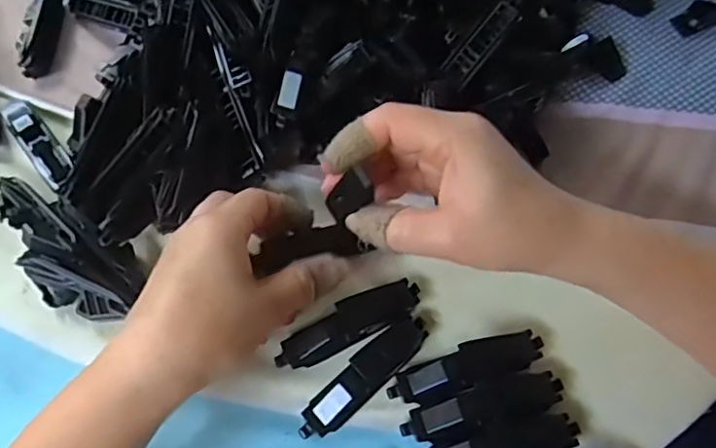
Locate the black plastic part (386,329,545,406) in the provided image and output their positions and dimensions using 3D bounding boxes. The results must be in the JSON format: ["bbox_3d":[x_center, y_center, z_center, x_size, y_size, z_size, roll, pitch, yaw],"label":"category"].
[{"bbox_3d":[0.055,0.071,0.310,0.079,0.011,0.020,-17,64,-10],"label":"black plastic part"}]

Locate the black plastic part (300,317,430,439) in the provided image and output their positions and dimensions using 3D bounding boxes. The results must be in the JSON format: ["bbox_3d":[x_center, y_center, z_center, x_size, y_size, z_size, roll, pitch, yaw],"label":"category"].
[{"bbox_3d":[0.004,0.075,0.308,0.079,0.016,0.020,-40,70,-20],"label":"black plastic part"}]

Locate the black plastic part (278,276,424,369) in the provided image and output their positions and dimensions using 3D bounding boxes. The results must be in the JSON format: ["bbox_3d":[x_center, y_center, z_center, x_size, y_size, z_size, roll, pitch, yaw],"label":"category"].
[{"bbox_3d":[-0.004,0.052,0.321,0.080,0.013,0.020,-24,65,-14],"label":"black plastic part"}]

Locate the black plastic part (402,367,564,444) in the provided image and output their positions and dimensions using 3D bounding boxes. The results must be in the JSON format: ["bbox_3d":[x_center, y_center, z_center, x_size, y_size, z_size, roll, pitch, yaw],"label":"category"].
[{"bbox_3d":[0.062,0.089,0.301,0.080,0.013,0.021,-15,64,-9],"label":"black plastic part"}]

